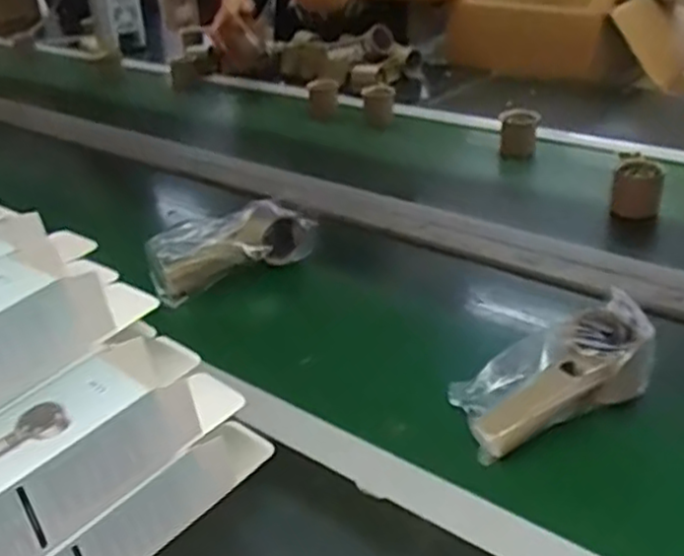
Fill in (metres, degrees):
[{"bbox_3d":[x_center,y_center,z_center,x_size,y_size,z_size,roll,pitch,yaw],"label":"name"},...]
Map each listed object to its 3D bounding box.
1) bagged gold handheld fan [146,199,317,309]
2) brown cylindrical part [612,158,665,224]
[{"bbox_3d":[-0.124,-0.037,0.827,0.179,0.058,0.076,-24,35,-30],"label":"bagged gold handheld fan"},{"bbox_3d":[0.366,-0.108,0.918,0.054,0.059,0.053,-3,30,2],"label":"brown cylindrical part"}]

